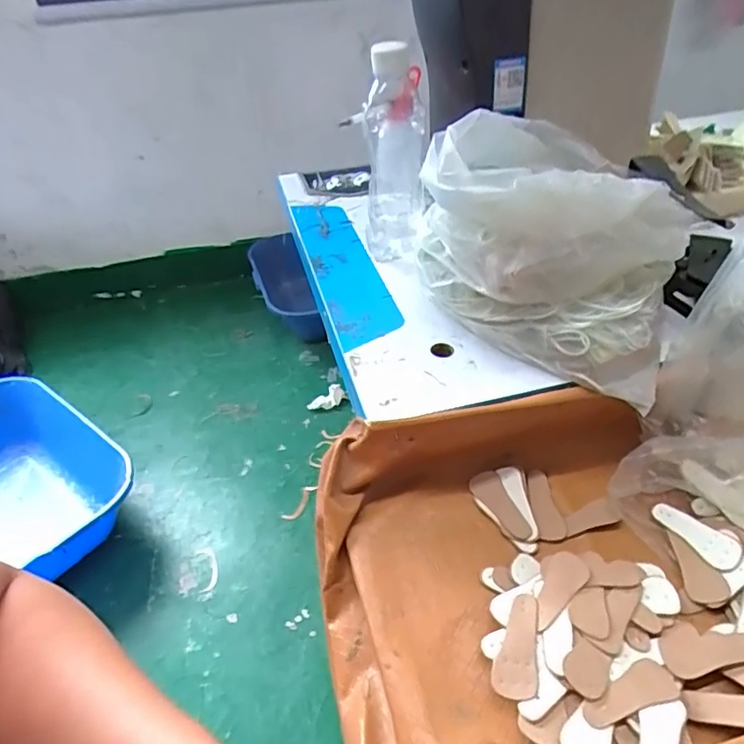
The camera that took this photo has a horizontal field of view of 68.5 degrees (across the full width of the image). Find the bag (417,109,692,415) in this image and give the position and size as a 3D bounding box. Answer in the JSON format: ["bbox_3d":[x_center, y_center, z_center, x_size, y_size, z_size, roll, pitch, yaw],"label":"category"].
[{"bbox_3d":[0.154,-0.116,0.437,0.196,0.135,0.195,22,47,27],"label":"bag"}]

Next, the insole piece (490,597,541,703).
[{"bbox_3d":[0.085,0.159,0.323,0.025,0.006,0.060,0,42,15],"label":"insole piece"}]

